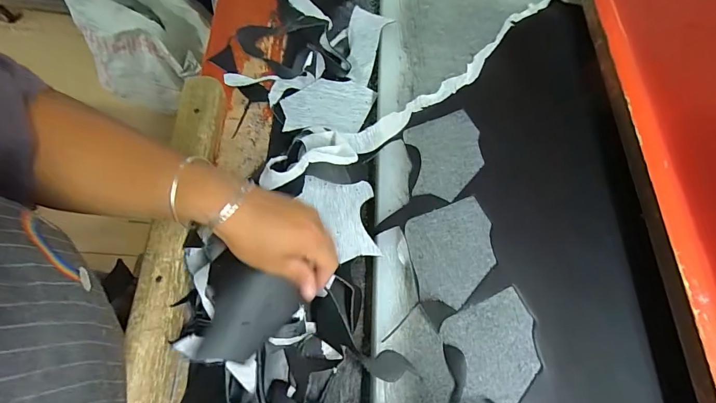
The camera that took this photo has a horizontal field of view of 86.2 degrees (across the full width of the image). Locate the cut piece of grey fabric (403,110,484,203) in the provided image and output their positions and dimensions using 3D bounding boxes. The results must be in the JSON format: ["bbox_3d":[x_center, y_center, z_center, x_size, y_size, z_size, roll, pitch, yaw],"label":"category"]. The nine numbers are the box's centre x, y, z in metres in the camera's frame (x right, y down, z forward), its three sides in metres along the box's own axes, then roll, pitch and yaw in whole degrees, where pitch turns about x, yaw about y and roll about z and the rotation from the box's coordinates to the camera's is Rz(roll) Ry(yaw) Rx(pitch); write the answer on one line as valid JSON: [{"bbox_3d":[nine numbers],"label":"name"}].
[{"bbox_3d":[0.110,-0.060,0.486,0.095,0.006,0.117,-3,71,-8],"label":"cut piece of grey fabric"}]

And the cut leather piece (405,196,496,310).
[{"bbox_3d":[0.109,0.056,0.435,0.101,0.005,0.111,-9,68,-11],"label":"cut leather piece"}]

